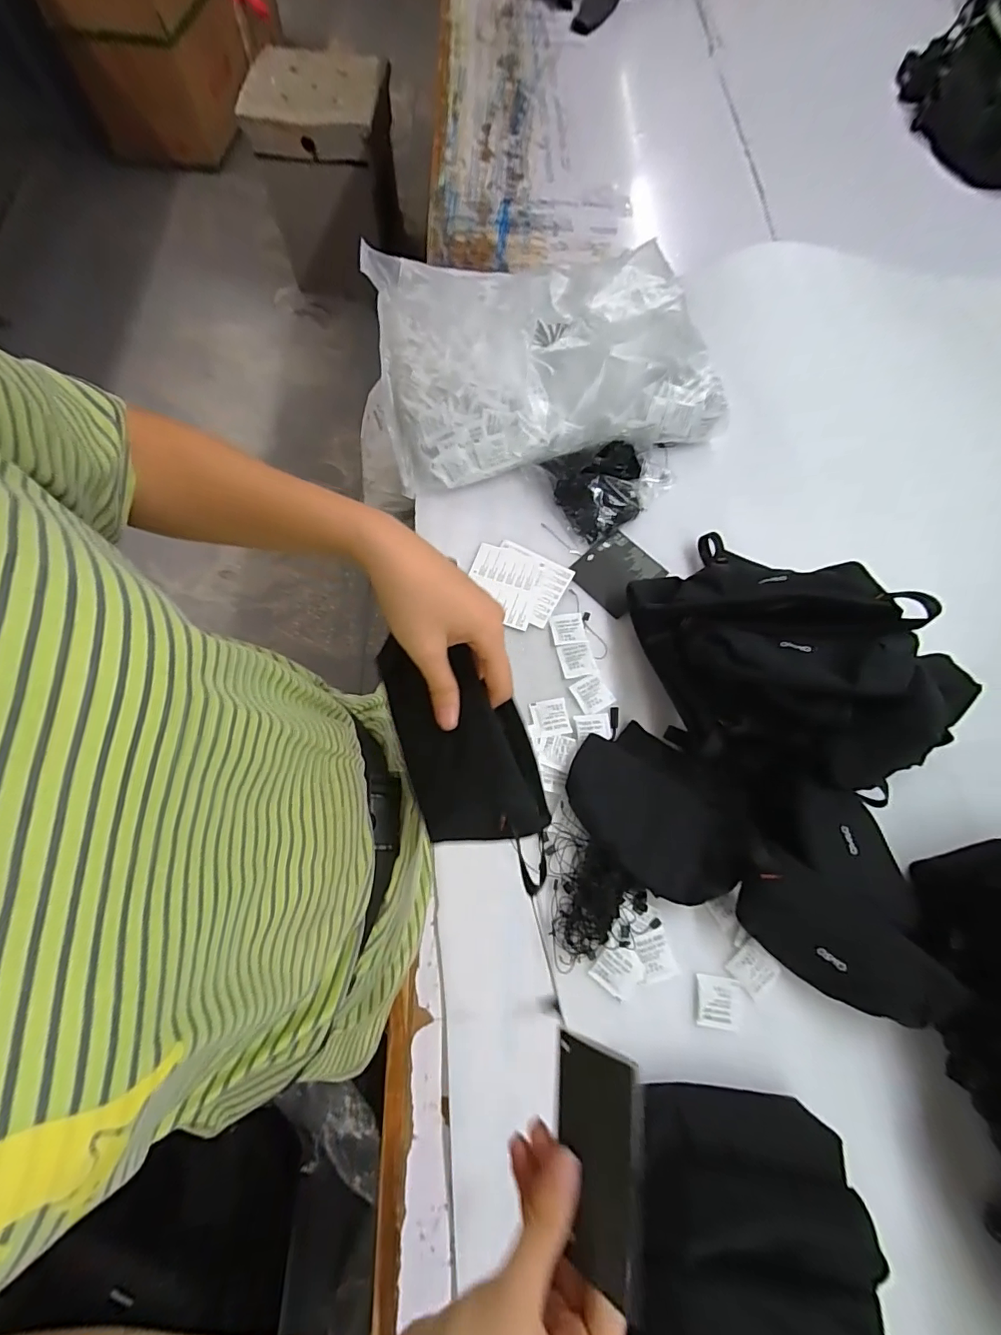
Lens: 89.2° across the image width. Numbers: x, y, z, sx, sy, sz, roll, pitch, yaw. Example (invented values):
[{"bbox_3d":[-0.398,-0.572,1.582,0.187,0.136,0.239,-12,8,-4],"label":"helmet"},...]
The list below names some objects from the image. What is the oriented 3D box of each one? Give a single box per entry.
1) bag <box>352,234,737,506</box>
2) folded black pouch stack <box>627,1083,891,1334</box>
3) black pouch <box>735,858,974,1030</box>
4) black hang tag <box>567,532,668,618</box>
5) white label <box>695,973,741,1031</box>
[{"bbox_3d":[0.054,-0.435,0.681,0.438,0.075,0.352,-10,70,-6],"label":"bag"},{"bbox_3d":[0.185,0.442,0.376,0.186,0.075,0.197,7,69,0],"label":"folded black pouch stack"},{"bbox_3d":[0.296,0.246,0.454,0.184,0.030,0.091,35,104,10],"label":"black pouch"},{"bbox_3d":[0.144,-0.119,0.628,0.093,0.007,0.087,-43,76,-16],"label":"black hang tag"},{"bbox_3d":[0.199,0.309,0.467,0.038,0.004,0.042,10,69,1],"label":"white label"}]

